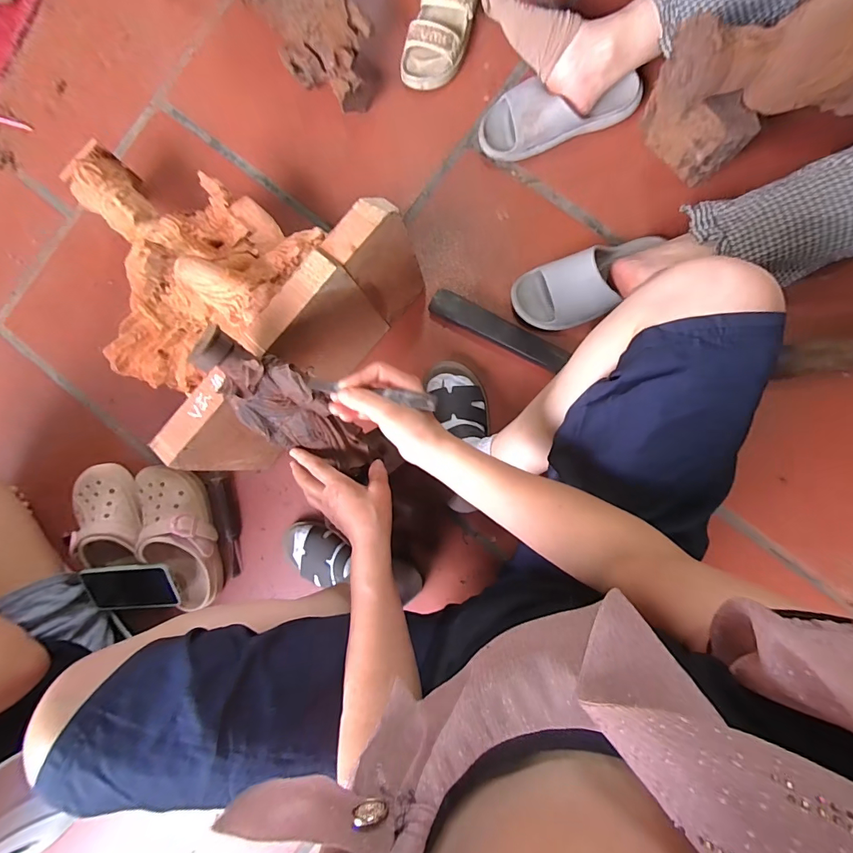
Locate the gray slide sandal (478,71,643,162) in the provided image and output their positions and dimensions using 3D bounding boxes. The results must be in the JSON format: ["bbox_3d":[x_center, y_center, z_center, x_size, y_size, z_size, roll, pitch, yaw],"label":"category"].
[{"bbox_3d":[0.209,-0.498,0.659,0.245,0.058,0.097,-12,88,6],"label":"gray slide sandal"}]

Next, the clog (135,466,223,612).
[{"bbox_3d":[-0.410,0.176,0.690,0.104,0.079,0.230,-18,88,6],"label":"clog"}]

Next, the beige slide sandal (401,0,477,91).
[{"bbox_3d":[0.031,-0.665,0.669,0.090,0.079,0.222,23,92,6],"label":"beige slide sandal"}]

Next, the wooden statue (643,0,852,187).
[{"bbox_3d":[0.487,-0.467,0.540,0.367,0.213,0.162,-12,88,6],"label":"wooden statue"}]

